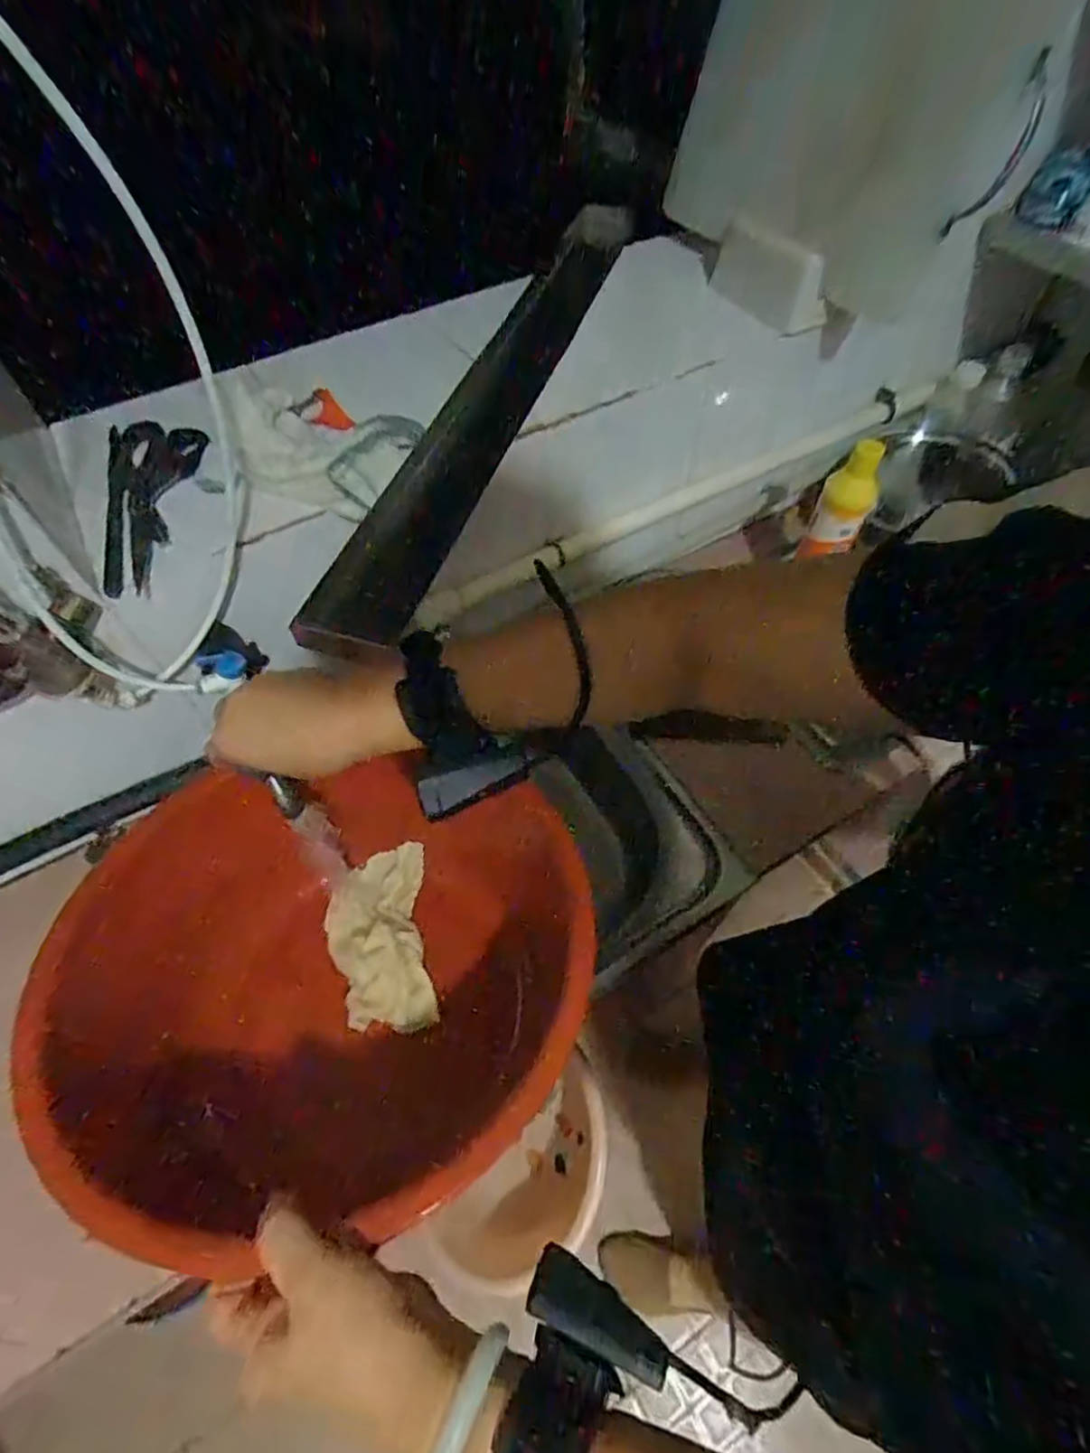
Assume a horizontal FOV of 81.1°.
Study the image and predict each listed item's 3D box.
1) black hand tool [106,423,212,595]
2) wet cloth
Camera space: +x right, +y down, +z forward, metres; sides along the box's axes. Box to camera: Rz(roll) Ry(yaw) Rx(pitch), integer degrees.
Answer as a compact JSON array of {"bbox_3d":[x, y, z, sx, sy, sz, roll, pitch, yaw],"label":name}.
[{"bbox_3d":[-0.326,-0.191,0.537,0.077,0.022,0.199,-14,58,-7],"label":"black hand tool"},{"bbox_3d":[-0.154,0.194,0.592,0.091,0.041,0.173,-14,44,-7],"label":"wet cloth"}]

